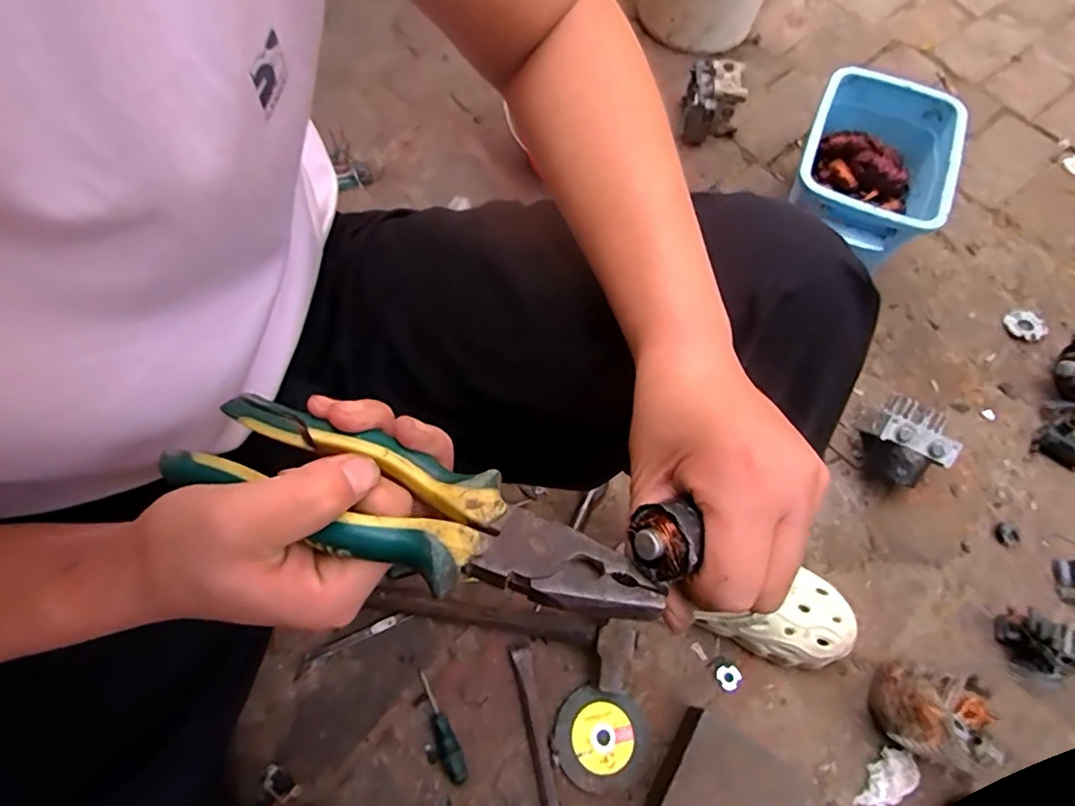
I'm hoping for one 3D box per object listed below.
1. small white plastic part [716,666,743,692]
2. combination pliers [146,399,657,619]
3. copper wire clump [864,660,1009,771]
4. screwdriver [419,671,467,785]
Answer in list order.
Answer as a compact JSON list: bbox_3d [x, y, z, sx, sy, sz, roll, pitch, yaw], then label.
[{"bbox_3d":[0.217,0.310,0.659,0.026,0.004,0.025,-30,70,-13],"label":"small white plastic part"},{"bbox_3d":[-0.048,0.041,0.220,0.185,0.019,0.045,20,71,10],"label":"combination pliers"},{"bbox_3d":[0.412,0.320,0.605,0.087,0.112,0.082,12,66,4],"label":"copper wire clump"},{"bbox_3d":[-0.104,0.350,0.630,0.024,0.018,0.113,-20,68,-10],"label":"screwdriver"}]

